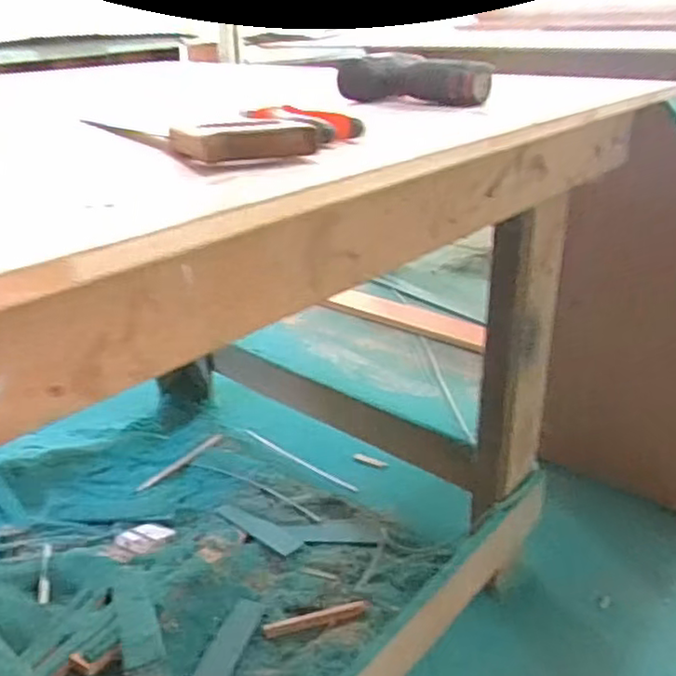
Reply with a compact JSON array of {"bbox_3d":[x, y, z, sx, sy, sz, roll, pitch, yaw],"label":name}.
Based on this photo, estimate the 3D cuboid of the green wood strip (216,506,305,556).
[{"bbox_3d":[-0.154,0.366,1.282,0.191,0.009,0.049,15,31,31],"label":"green wood strip"}]

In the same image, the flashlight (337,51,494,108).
[{"bbox_3d":[0.081,-0.309,0.798,0.203,0.051,0.050,19,33,36],"label":"flashlight"}]

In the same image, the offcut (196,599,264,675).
[{"bbox_3d":[-0.184,0.504,1.034,0.047,0.011,0.243,7,27,18],"label":"offcut"}]

